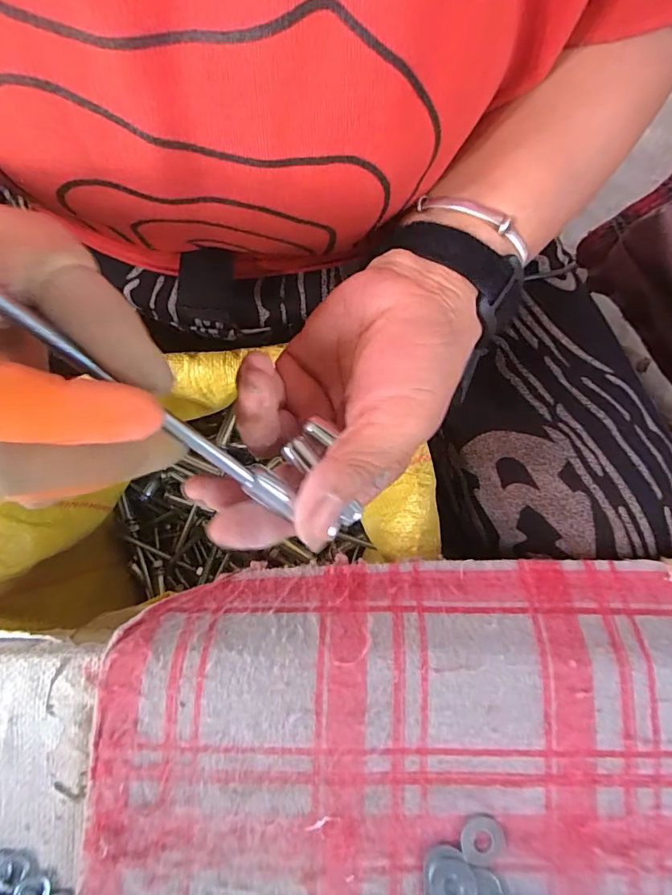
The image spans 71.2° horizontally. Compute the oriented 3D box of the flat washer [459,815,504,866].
[{"bbox_3d":[0.061,0.164,0.195,0.017,0.004,0.018,0,81,0],"label":"flat washer"}]

